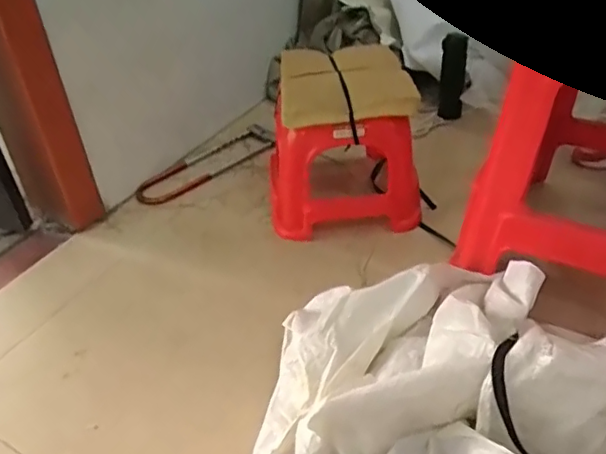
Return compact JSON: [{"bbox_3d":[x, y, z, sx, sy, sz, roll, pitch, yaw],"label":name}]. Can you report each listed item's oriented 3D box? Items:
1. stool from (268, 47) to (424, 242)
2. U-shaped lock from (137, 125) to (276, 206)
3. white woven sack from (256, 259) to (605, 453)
[{"bbox_3d":[0.077,-0.178,1.162,0.288,0.281,0.283,-4,37,0],"label":"stool"},{"bbox_3d":[-0.233,-0.155,1.403,0.387,0.022,0.112,-31,45,-31],"label":"U-shaped lock"},{"bbox_3d":[0.256,0.229,0.716,0.671,0.197,0.409,25,46,33],"label":"white woven sack"}]

